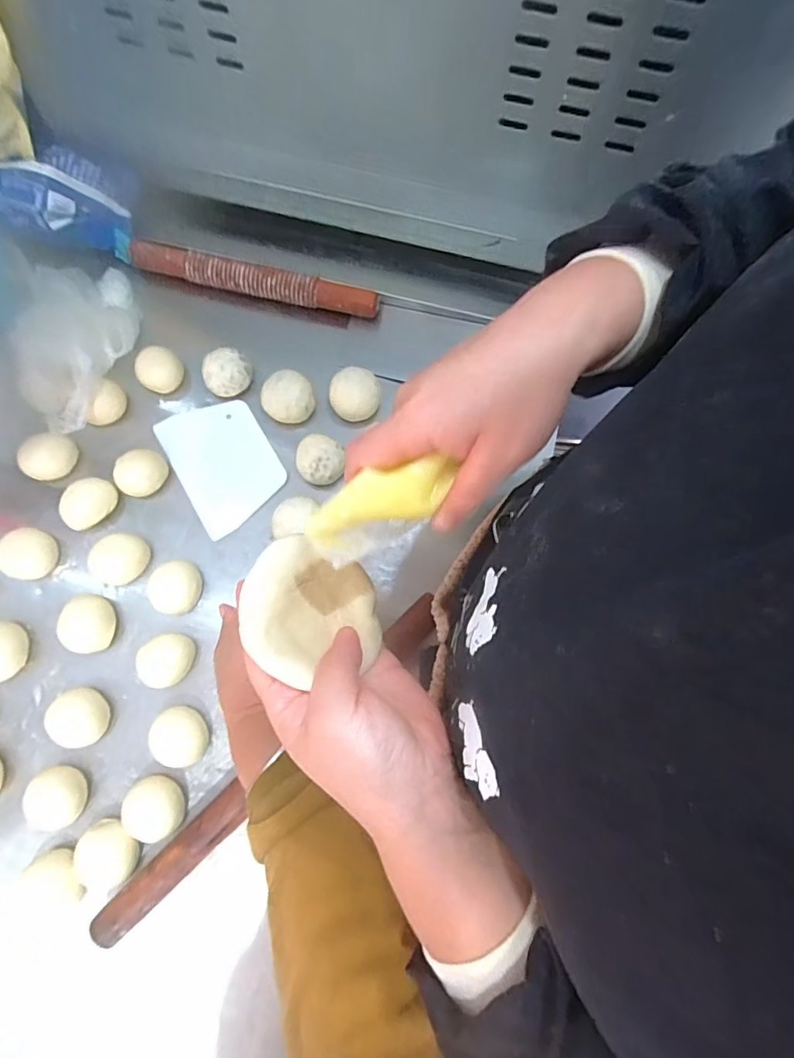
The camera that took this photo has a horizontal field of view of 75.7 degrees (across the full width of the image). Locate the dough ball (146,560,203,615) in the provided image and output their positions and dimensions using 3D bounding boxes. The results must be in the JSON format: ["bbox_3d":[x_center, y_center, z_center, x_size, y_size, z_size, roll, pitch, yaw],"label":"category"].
[{"bbox_3d":[-0.223,0.060,0.519,0.049,0.027,0.052,0,77,0],"label":"dough ball"}]

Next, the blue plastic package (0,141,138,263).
[{"bbox_3d":[-0.375,-0.369,0.566,0.144,0.040,0.096,-4,114,-37],"label":"blue plastic package"}]

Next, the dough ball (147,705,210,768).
[{"bbox_3d":[-0.207,0.198,0.487,0.044,0.028,0.053,-14,78,-4],"label":"dough ball"}]

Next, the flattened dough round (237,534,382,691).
[{"bbox_3d":[-0.047,0.046,0.281,0.078,0.028,0.069,26,78,5],"label":"flattened dough round"}]

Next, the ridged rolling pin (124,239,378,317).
[{"bbox_3d":[-0.166,-0.294,0.597,0.291,0.026,0.032,13,77,2],"label":"ridged rolling pin"}]

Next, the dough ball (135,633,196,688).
[{"bbox_3d":[-0.228,0.130,0.507,0.051,0.027,0.047,0,77,0],"label":"dough ball"}]

